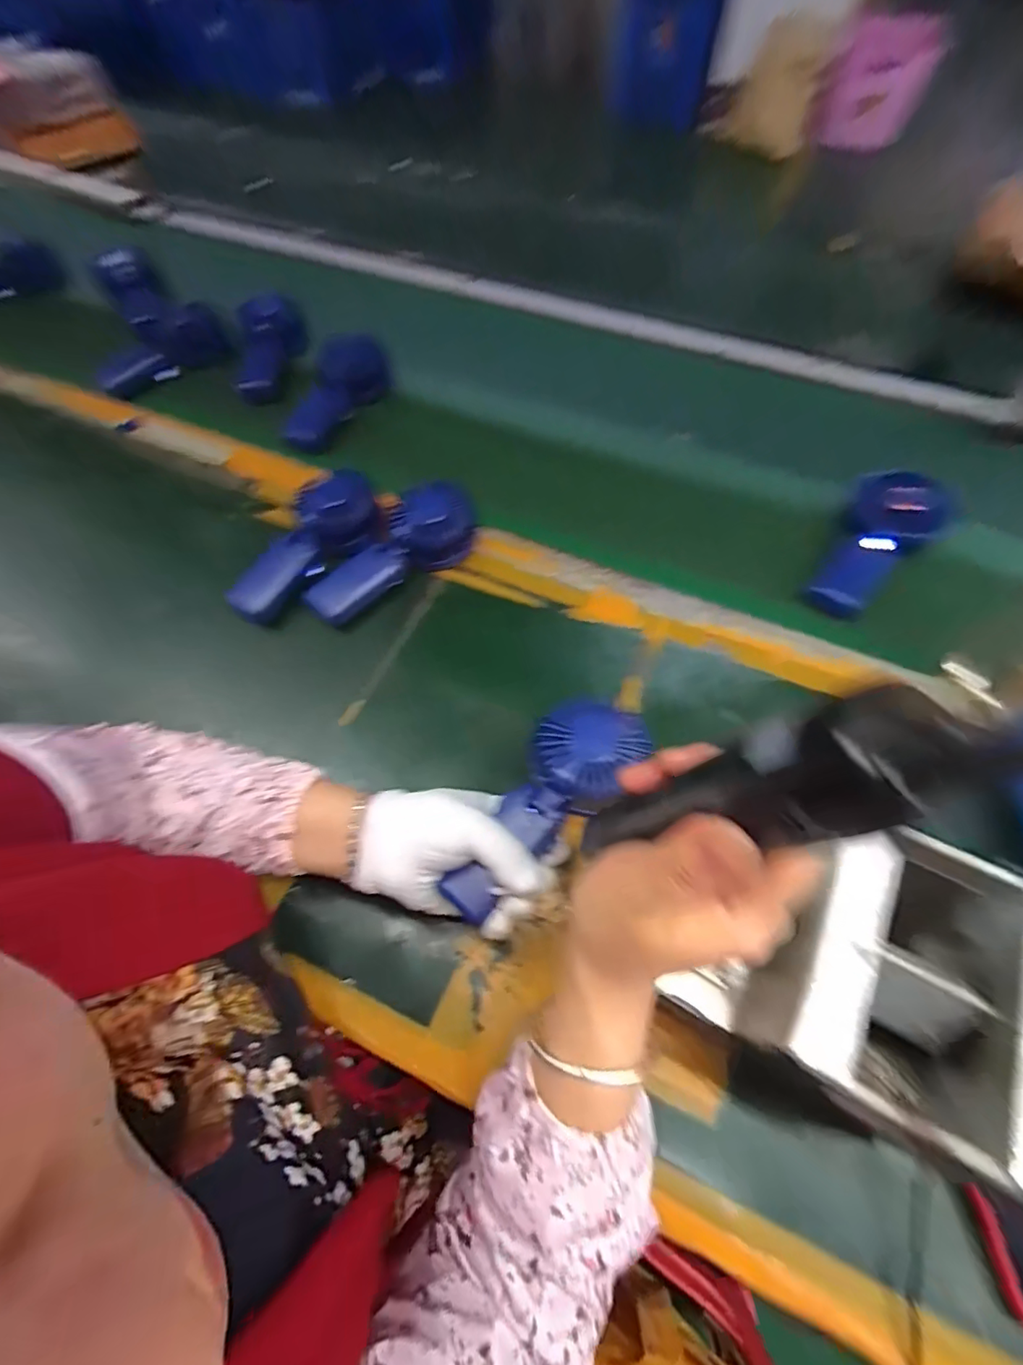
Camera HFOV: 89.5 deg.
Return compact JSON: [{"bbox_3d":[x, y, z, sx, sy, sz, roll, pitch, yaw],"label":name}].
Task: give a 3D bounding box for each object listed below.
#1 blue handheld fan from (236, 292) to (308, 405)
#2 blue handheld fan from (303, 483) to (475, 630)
[{"bbox_3d":[-0.304,-0.421,0.640,0.080,0.034,0.158,-3,62,-1],"label":"blue handheld fan"},{"bbox_3d":[-0.110,-0.119,0.493,0.078,0.052,0.172,33,67,17],"label":"blue handheld fan"}]

